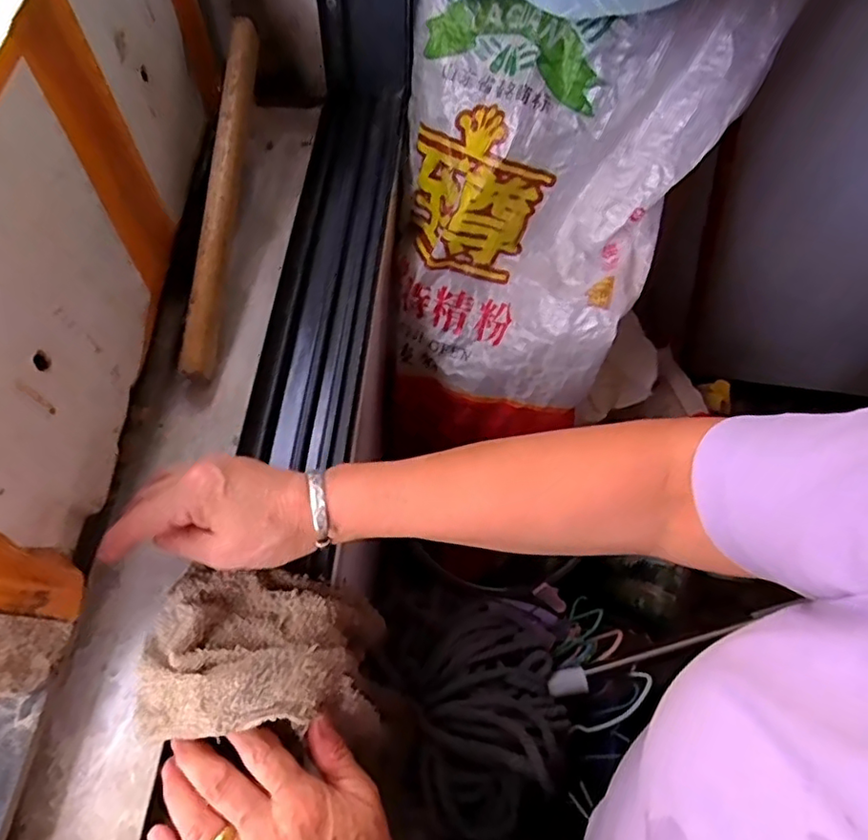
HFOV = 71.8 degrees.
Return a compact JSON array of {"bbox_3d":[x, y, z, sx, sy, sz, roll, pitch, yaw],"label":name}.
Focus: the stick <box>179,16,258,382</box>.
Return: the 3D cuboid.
[{"bbox_3d":[-0.182,-0.197,0.513,0.024,0.025,0.326,4,79,-1],"label":"stick"}]

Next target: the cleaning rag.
[{"bbox_3d":[-0.103,0.143,0.376,0.136,0.076,0.095,2,61,-2],"label":"cleaning rag"}]

